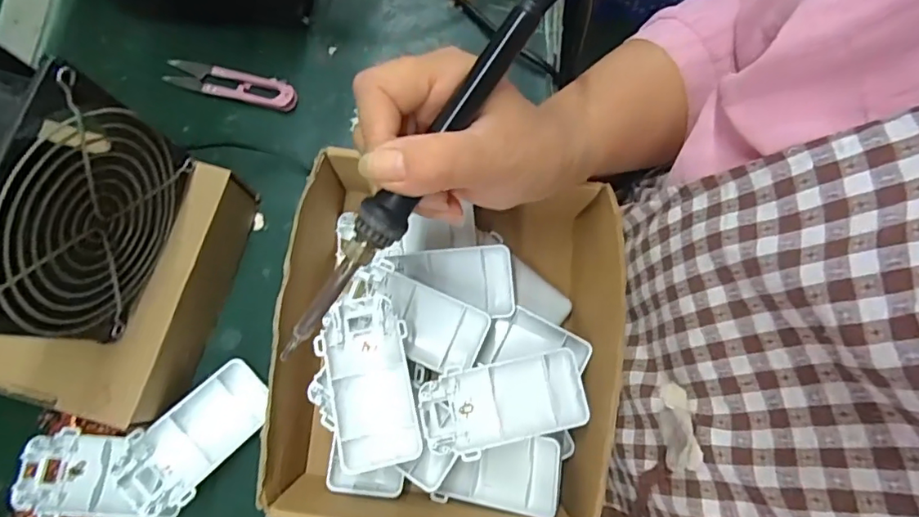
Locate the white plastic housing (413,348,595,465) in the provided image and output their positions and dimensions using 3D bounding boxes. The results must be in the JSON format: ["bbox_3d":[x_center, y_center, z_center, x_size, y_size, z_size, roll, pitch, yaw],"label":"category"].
[{"bbox_3d":[0.026,0.085,0.311,0.095,0.014,0.047,-14,77,-4],"label":"white plastic housing"}]

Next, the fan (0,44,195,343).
[{"bbox_3d":[-0.202,-0.023,0.264,0.046,0.115,0.116,17,77,3],"label":"fan"}]

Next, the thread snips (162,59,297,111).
[{"bbox_3d":[-0.174,-0.134,0.401,0.104,0.010,0.024,15,77,3],"label":"thread snips"}]

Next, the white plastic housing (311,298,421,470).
[{"bbox_3d":[-0.052,0.070,0.308,0.048,0.016,0.094,-11,77,-4],"label":"white plastic housing"}]

